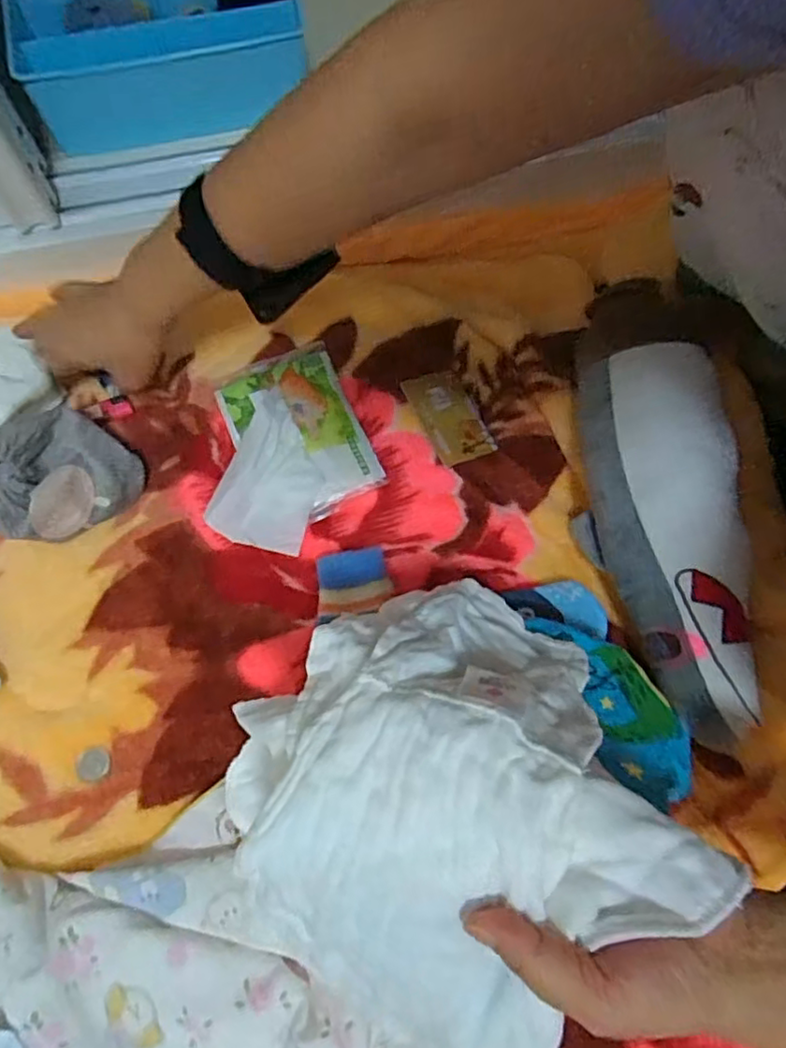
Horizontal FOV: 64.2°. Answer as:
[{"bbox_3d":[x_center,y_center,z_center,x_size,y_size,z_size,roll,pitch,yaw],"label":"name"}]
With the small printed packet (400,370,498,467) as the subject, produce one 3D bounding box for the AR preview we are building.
[{"bbox_3d":[0.048,-0.092,0.535,0.052,0.004,0.087,-21,70,-16],"label":"small printed packet"}]

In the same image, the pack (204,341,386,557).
[{"bbox_3d":[-0.092,-0.067,0.505,0.135,0.035,0.160,-22,73,-8],"label":"pack"}]

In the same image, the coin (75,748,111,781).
[{"bbox_3d":[-0.215,0.172,0.449,0.024,0.004,0.022,0,71,-1],"label":"coin"}]

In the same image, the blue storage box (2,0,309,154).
[{"bbox_3d":[-0.228,-0.506,0.582,0.256,0.063,0.362,-13,72,-5],"label":"blue storage box"}]

